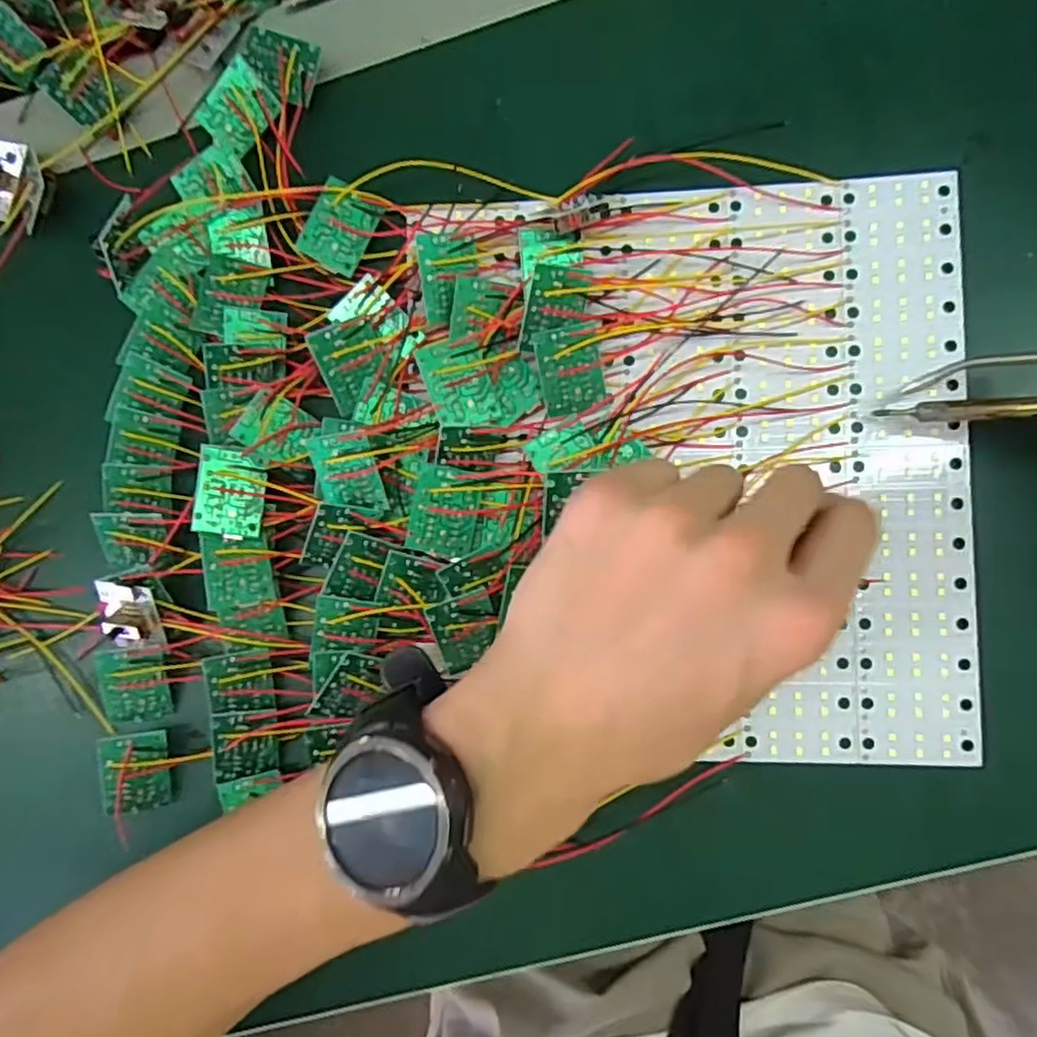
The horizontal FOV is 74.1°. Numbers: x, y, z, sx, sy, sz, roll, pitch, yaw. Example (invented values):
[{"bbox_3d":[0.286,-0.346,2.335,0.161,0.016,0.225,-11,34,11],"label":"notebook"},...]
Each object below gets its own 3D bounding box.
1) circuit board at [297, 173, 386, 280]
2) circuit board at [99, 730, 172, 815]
[{"bbox_3d":[-0.077,-0.125,0.297,0.025,0.006,0.035,27,89,-15],"label":"circuit board"},{"bbox_3d":[-0.164,0.109,0.295,0.026,0.006,0.034,-2,97,-19],"label":"circuit board"}]

